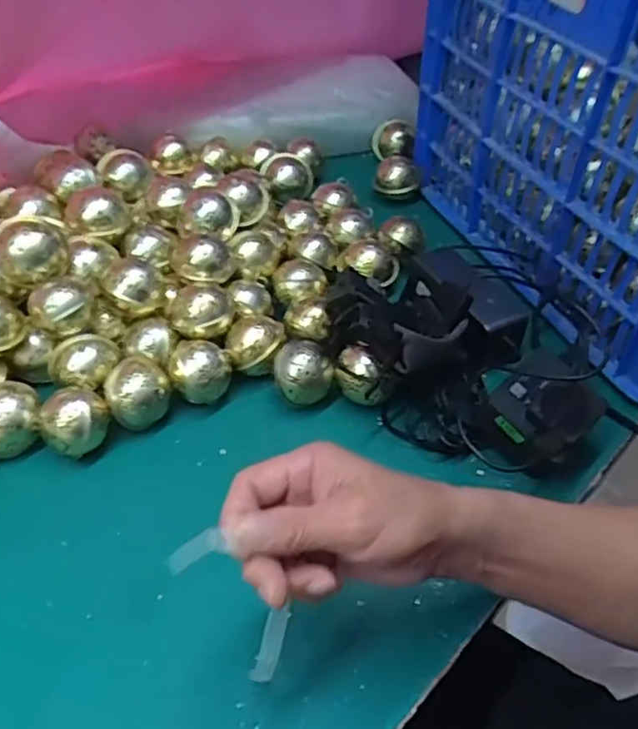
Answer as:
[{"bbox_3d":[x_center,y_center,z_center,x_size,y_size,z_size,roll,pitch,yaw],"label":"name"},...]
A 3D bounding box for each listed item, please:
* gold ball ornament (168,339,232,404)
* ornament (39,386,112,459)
[{"bbox_3d":[-0.108,0.007,0.588,0.055,0.050,0.054,-11,48,-11],"label":"gold ball ornament"},{"bbox_3d":[-0.208,0.048,0.549,0.055,0.042,0.051,-24,52,-22],"label":"ornament"}]

